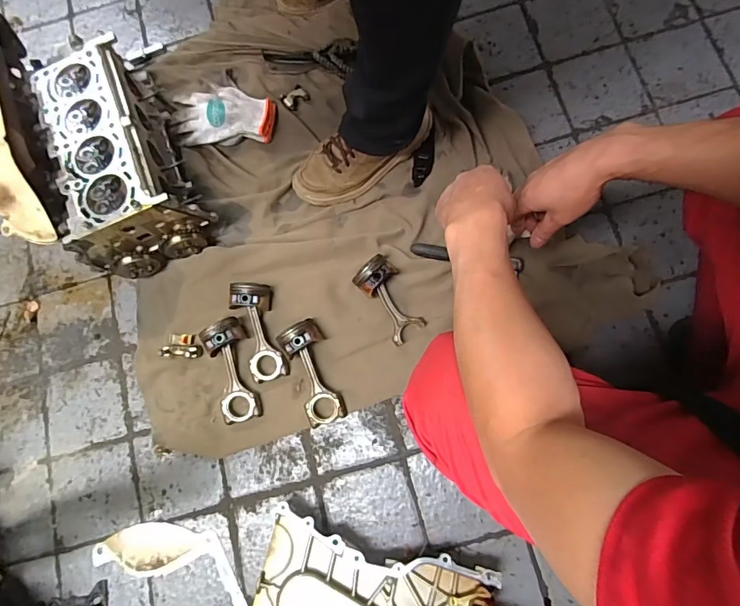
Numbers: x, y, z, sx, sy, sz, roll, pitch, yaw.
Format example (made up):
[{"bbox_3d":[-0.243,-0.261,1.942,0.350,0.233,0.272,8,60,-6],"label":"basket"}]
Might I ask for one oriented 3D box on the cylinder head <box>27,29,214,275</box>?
[{"bbox_3d":[-0.444,-0.263,0.785,0.212,0.142,0.379,-19,77,1],"label":"cylinder head"}]

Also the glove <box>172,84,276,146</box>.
[{"bbox_3d":[-0.299,-0.388,0.885,0.208,0.031,0.126,-6,78,4],"label":"glove"}]

